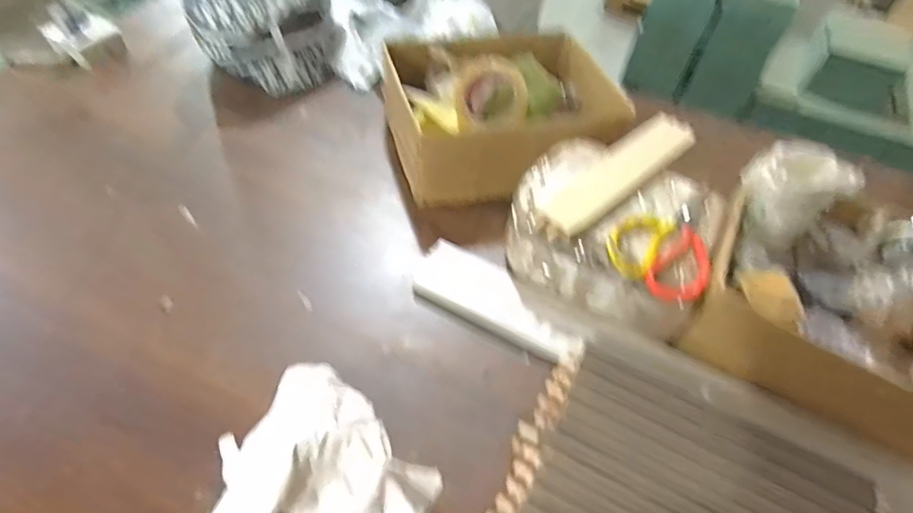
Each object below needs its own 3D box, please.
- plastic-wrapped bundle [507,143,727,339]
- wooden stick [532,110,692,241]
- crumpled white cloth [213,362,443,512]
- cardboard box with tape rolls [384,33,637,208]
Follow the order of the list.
[{"bbox_3d":[0.191,-0.030,0.611,0.228,0.103,0.189,22,54,15],"label":"plastic-wrapped bundle"},{"bbox_3d":[0.206,-0.111,0.612,0.296,0.014,0.068,-36,60,-27],"label":"wooden stick"},{"bbox_3d":[-0.130,0.202,0.447,0.194,0.053,0.164,34,58,23],"label":"crumpled white cloth"},{"bbox_3d":[0.080,-0.219,0.740,0.339,0.111,0.244,-11,52,-10],"label":"cardboard box with tape rolls"}]

